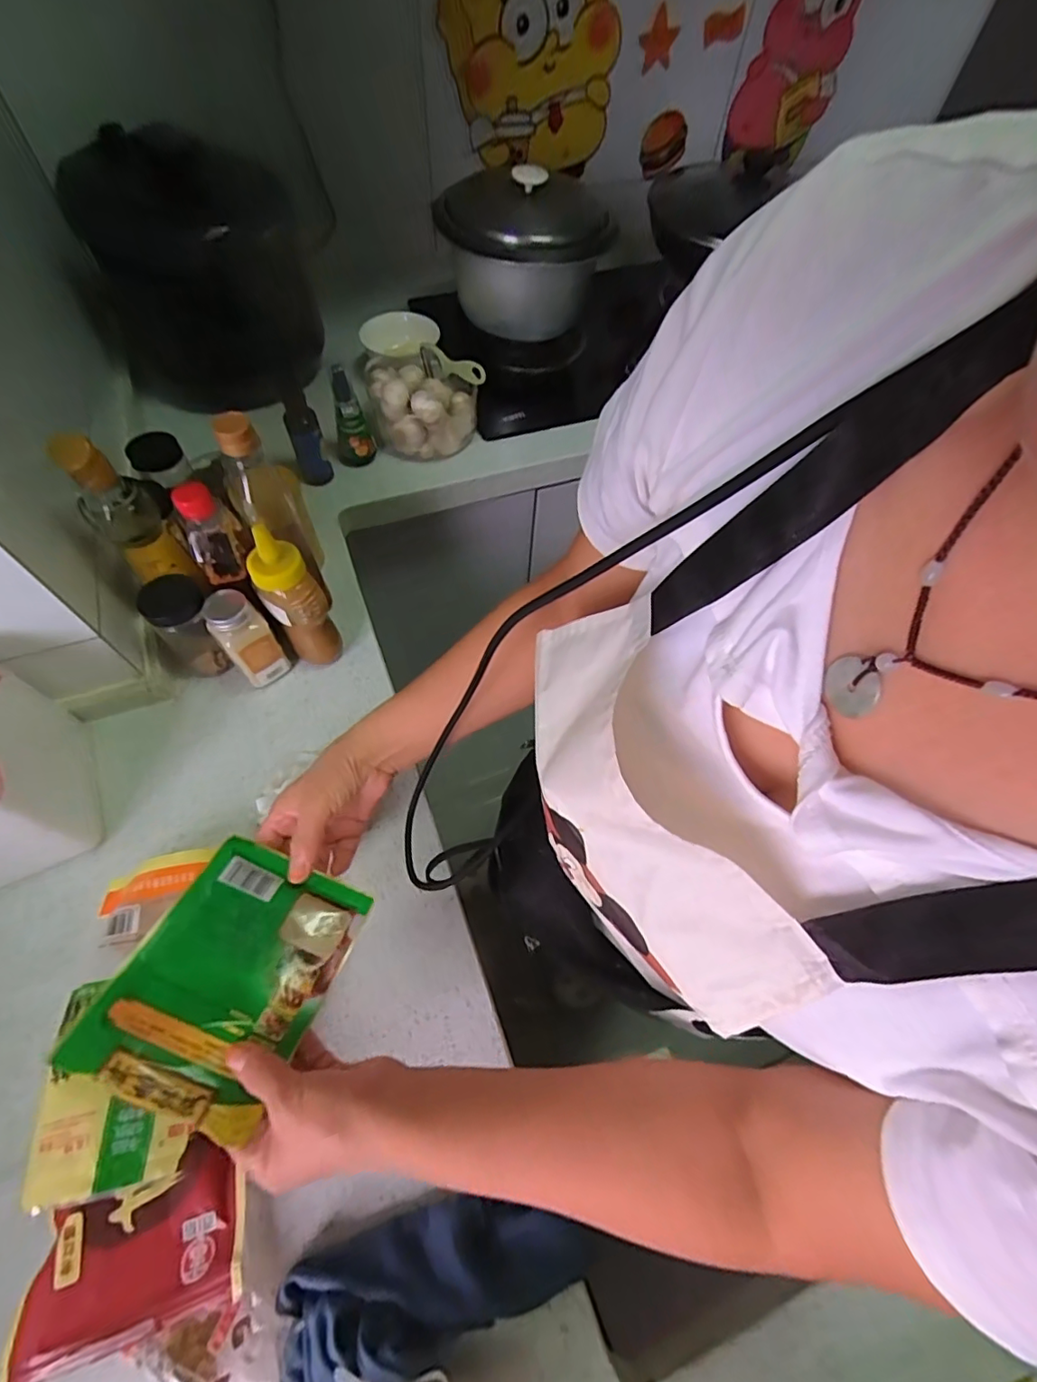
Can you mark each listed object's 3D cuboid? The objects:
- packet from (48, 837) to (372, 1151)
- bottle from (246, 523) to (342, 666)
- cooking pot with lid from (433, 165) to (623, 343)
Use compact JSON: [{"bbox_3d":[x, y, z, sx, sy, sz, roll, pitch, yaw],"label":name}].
[{"bbox_3d":[-0.188,0.185,0.364,0.119,0.008,0.150,29,48,-2],"label":"packet"},{"bbox_3d":[-0.235,-0.092,0.580,0.056,0.177,0.056,-28,65,-17],"label":"bottle"},{"bbox_3d":[-0.008,-0.690,0.874,0.224,0.181,0.228,-29,66,-17],"label":"cooking pot with lid"}]

